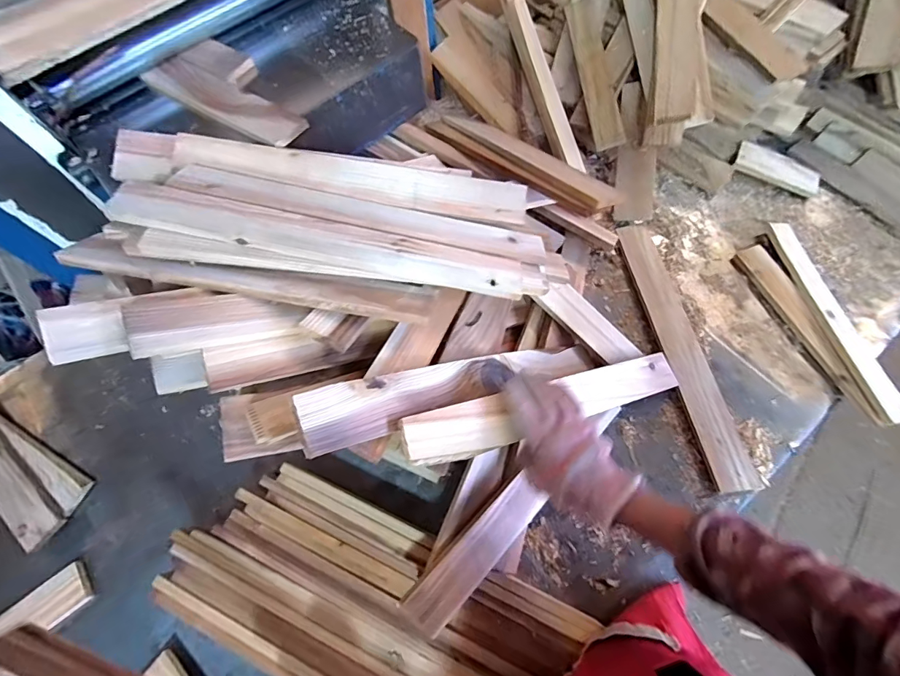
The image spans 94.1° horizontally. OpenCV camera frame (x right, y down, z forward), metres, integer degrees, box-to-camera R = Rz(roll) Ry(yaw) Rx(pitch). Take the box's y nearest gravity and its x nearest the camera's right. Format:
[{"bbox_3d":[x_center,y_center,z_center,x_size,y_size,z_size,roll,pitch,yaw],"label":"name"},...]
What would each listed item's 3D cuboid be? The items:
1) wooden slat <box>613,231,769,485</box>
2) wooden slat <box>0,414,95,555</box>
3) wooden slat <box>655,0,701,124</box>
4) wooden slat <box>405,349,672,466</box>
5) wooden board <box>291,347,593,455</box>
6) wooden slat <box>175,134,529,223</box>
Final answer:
[{"bbox_3d":[0.398,0.008,0.729,0.070,0.023,0.487,-10,66,-1],"label":"wooden slat"},{"bbox_3d":[-0.748,0.213,0.703,0.318,0.042,0.110,29,71,14],"label":"wooden slat"},{"bbox_3d":[0.429,-0.632,0.774,0.087,0.030,0.472,4,90,4],"label":"wooden slat"},{"bbox_3d":[0.159,0.080,0.561,0.480,0.021,0.065,-10,63,-32],"label":"wooden slat"},{"bbox_3d":[0.038,0.053,0.550,0.477,0.020,0.060,-10,61,-39],"label":"wooden board"},{"bbox_3d":[-0.129,-0.233,0.602,0.490,0.017,0.068,7,72,-7],"label":"wooden slat"}]

